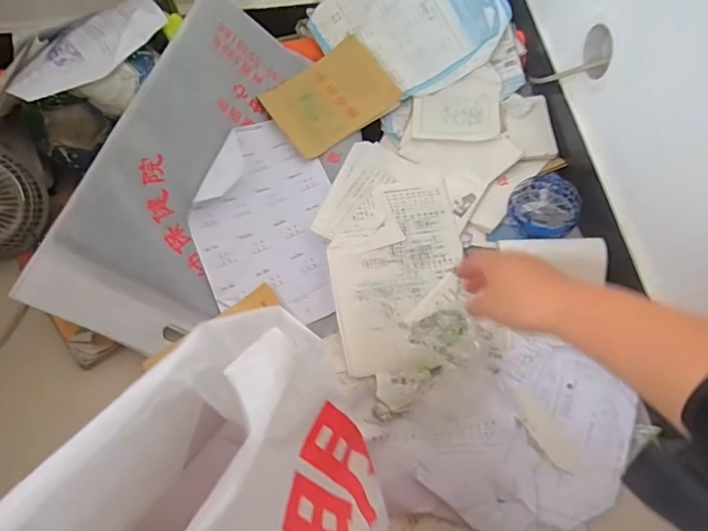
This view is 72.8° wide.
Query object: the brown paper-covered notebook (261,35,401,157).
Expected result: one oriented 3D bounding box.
[{"bbox_3d":[-0.031,-0.254,0.732,0.181,0.010,0.122,-37,88,-6],"label":"brown paper-covered notebook"}]

